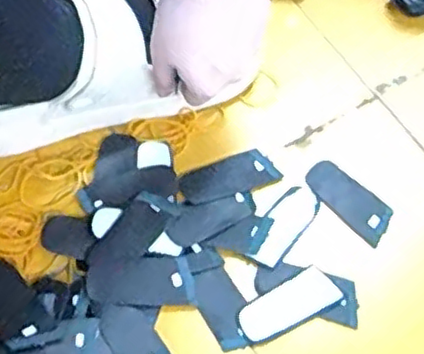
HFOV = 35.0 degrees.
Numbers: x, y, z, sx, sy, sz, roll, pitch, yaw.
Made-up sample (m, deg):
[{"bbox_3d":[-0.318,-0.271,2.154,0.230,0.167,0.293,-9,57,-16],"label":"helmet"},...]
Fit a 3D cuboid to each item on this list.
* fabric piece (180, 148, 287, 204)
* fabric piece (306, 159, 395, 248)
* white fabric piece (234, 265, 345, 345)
[{"bbox_3d":[0.012,0.001,0.512,0.075,0.004,0.032,-22,66,-12],"label":"fabric piece"},{"bbox_3d":[0.103,0.017,0.507,0.071,0.004,0.032,42,70,18],"label":"fabric piece"},{"bbox_3d":[0.052,0.090,0.465,0.073,0.004,0.031,-29,71,-10],"label":"white fabric piece"}]

